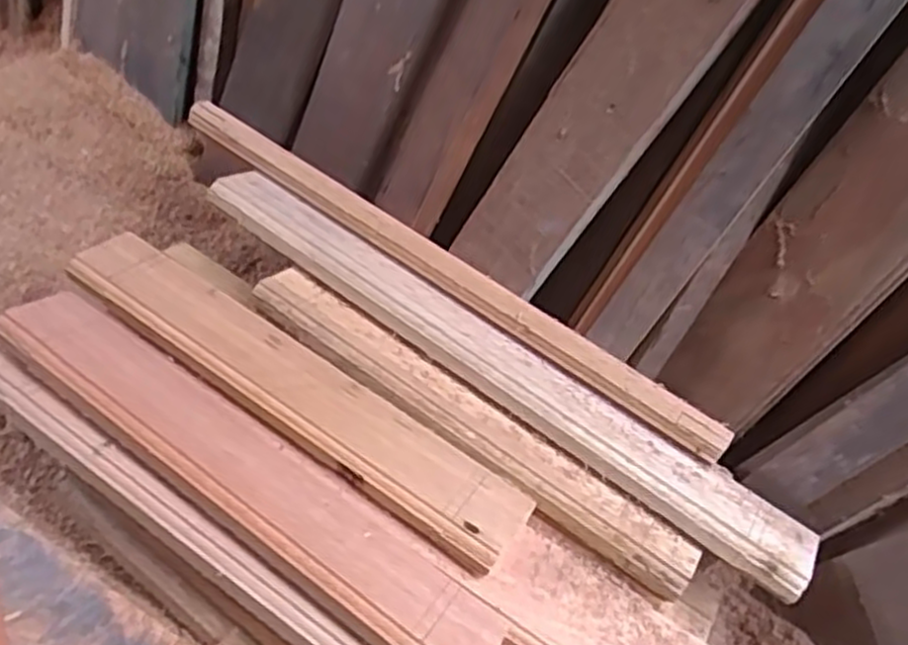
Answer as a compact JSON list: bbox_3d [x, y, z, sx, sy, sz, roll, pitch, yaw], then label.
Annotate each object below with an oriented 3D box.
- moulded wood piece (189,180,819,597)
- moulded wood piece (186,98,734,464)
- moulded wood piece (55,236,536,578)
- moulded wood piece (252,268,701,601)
[{"bbox_3d":[0.035,0.035,0.795,0.713,0.026,0.079,34,48,15],"label":"moulded wood piece"},{"bbox_3d":[-0.022,-0.068,0.840,0.705,0.030,0.031,34,48,16],"label":"moulded wood piece"},{"bbox_3d":[-0.155,0.058,0.730,0.499,0.024,0.086,32,48,13],"label":"moulded wood piece"},{"bbox_3d":[0.008,0.096,0.760,0.501,0.025,0.064,34,49,15],"label":"moulded wood piece"}]

